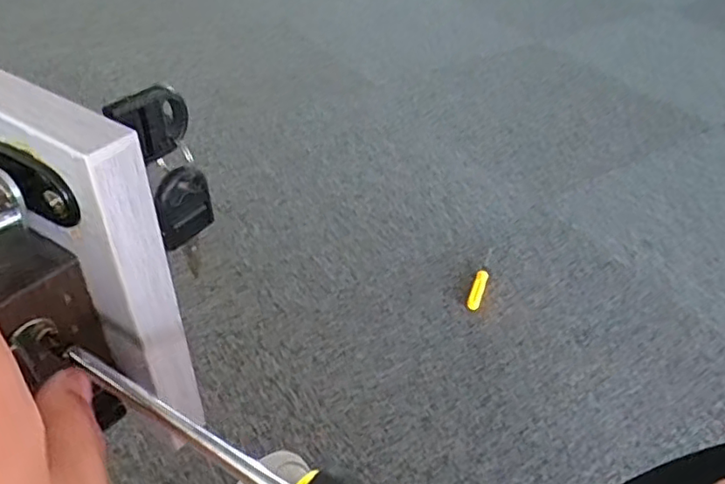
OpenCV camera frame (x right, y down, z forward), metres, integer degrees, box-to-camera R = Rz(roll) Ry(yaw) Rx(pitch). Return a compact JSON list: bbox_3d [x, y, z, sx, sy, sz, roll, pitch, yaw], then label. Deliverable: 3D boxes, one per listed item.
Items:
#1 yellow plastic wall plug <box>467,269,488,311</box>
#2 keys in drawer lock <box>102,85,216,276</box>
[{"bbox_3d":[0.161,0.065,0.847,0.017,0.017,0.070,13,43,16],"label":"yellow plastic wall plug"},{"bbox_3d":[-0.068,-0.021,0.220,0.031,0.074,0.010,-23,46,-24],"label":"keys in drawer lock"}]

